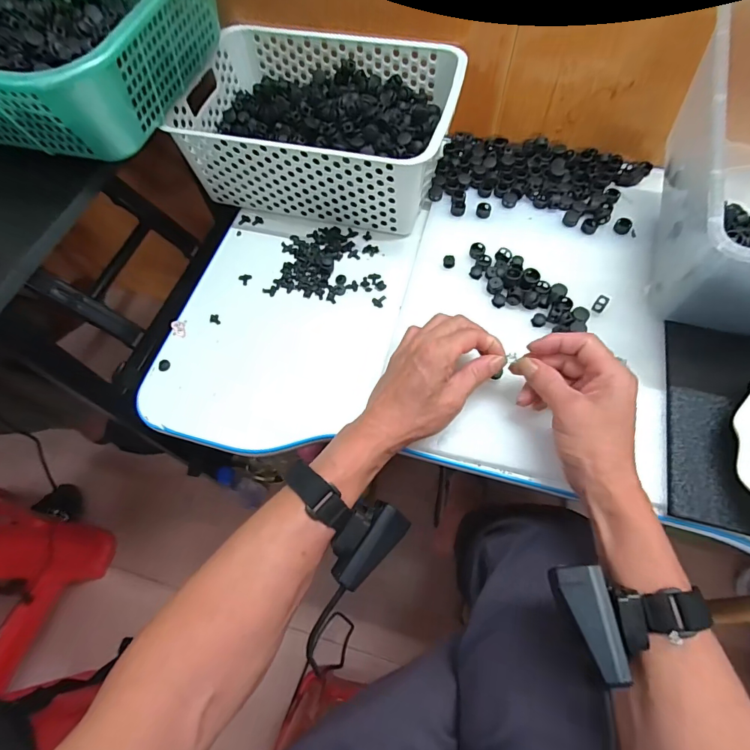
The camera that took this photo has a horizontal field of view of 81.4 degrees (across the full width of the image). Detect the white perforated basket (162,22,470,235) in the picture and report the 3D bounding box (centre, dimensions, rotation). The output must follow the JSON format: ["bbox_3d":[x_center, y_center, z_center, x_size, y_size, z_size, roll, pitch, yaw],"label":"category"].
[{"bbox_3d":[-0.061,-0.296,0.526,0.298,0.108,0.202,12,65,9],"label":"white perforated basket"}]

